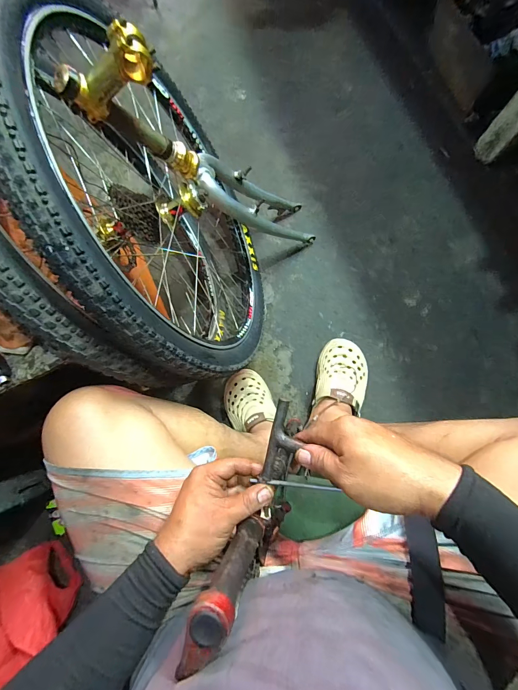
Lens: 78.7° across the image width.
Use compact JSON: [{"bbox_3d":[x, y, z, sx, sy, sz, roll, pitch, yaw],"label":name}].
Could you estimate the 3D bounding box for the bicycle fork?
[{"bbox_3d":[-0.046,-0.333,0.635,0.118,0.637,0.138,-17,80,29],"label":"bicycle fork"}]

